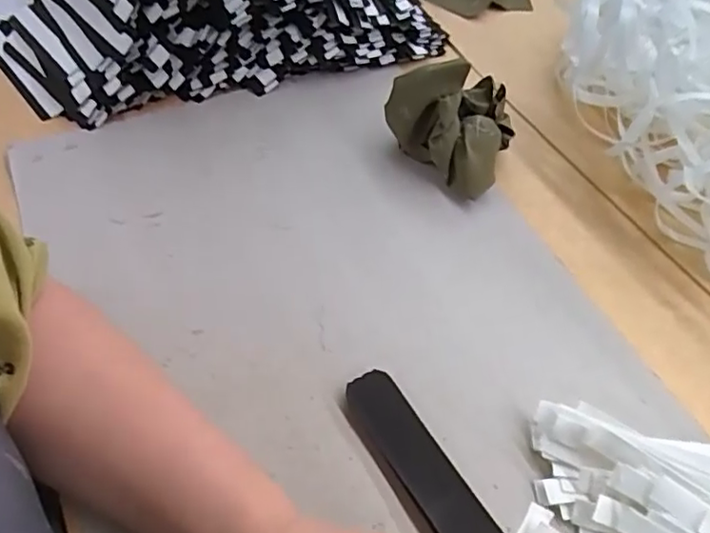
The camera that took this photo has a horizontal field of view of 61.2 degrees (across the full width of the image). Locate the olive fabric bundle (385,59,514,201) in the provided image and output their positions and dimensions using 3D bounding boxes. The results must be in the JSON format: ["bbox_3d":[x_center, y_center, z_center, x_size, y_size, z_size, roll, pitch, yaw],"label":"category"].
[{"bbox_3d":[0.092,-0.125,0.497,0.091,0.077,0.099,-37,63,-26],"label":"olive fabric bundle"}]

